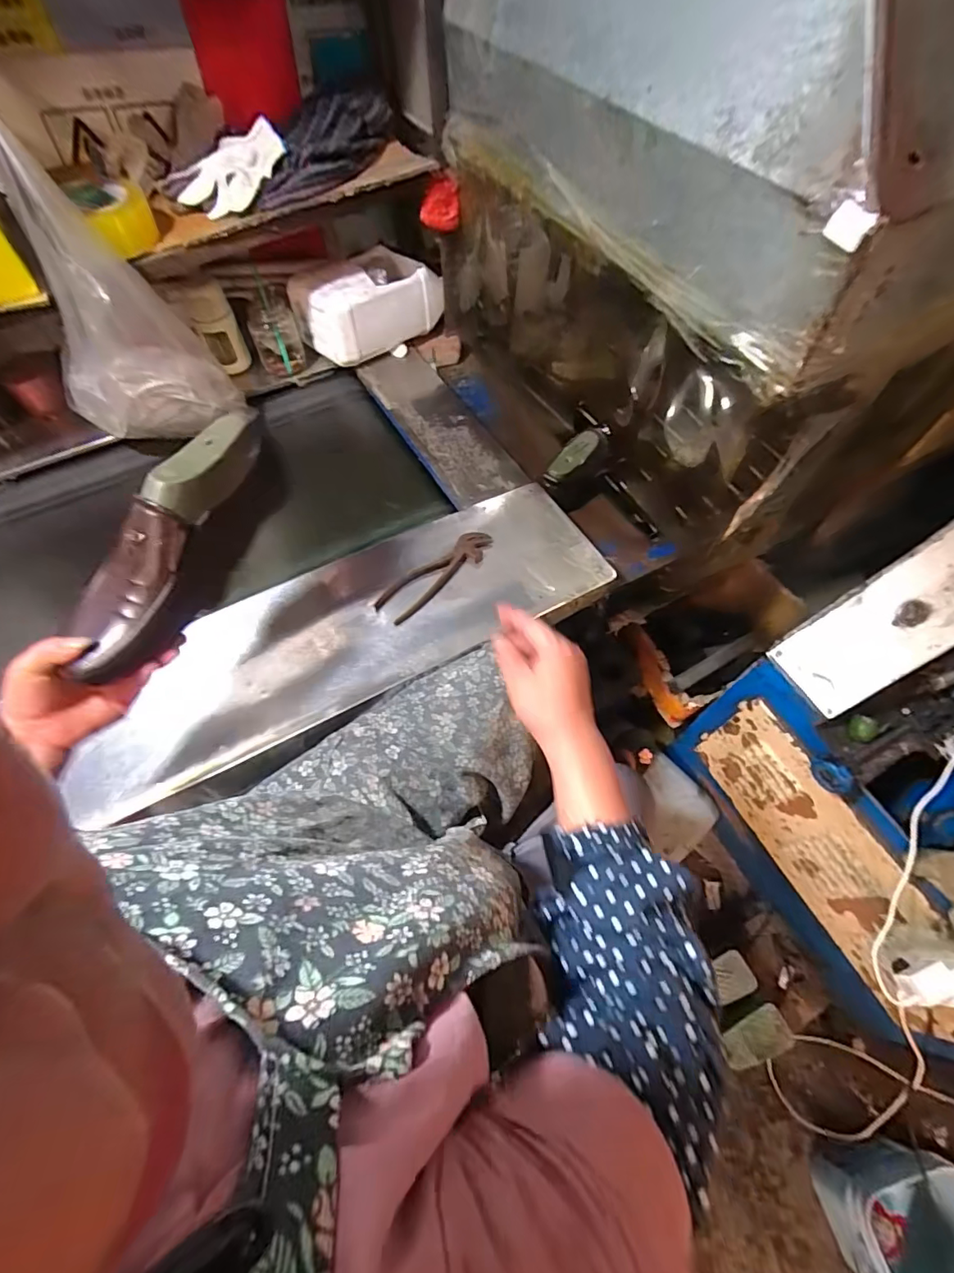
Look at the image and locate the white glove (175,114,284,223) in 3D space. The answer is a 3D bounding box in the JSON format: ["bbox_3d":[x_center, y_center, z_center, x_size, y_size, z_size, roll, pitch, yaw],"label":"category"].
[{"bbox_3d":[-0.365,-0.650,0.746,0.189,0.064,0.073,-6,58,25],"label":"white glove"}]

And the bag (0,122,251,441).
[{"bbox_3d":[-0.508,-0.432,0.712,0.232,0.333,0.134,-21,63,-11],"label":"bag"}]

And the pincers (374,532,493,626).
[{"bbox_3d":[-0.058,-0.092,0.749,0.196,0.017,0.053,-39,68,-19],"label":"pincers"}]

